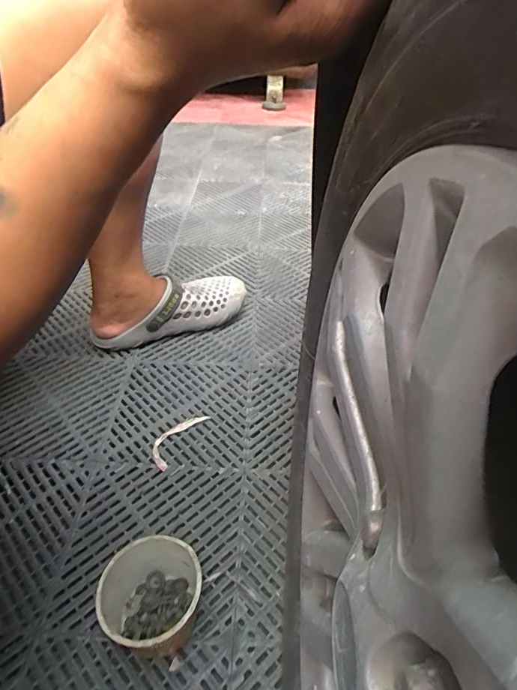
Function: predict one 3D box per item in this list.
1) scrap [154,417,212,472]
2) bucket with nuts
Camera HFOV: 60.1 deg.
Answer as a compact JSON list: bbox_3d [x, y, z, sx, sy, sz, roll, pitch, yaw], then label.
[{"bbox_3d":[-0.114,0.126,0.618,0.039,0.009,0.103,22,46,21],"label":"scrap"},{"bbox_3d":[-0.100,0.248,0.435,0.088,0.082,0.085,1,42,0],"label":"bucket with nuts"}]

